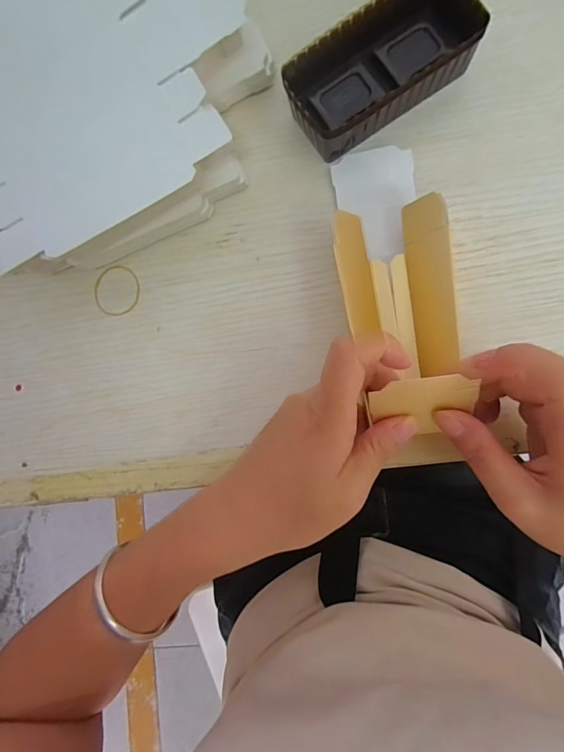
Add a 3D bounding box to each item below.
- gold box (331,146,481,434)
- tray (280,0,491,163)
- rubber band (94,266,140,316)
[{"bbox_3d":[0.067,-0.060,0.235,0.062,0.027,0.173,-12,81,7],"label":"gold box"},{"bbox_3d":[0.061,-0.193,0.248,0.114,0.033,0.056,-32,81,4],"label":"tray"},{"bbox_3d":[-0.116,-0.060,0.275,0.033,0.004,0.036,-1,84,8],"label":"rubber band"}]

